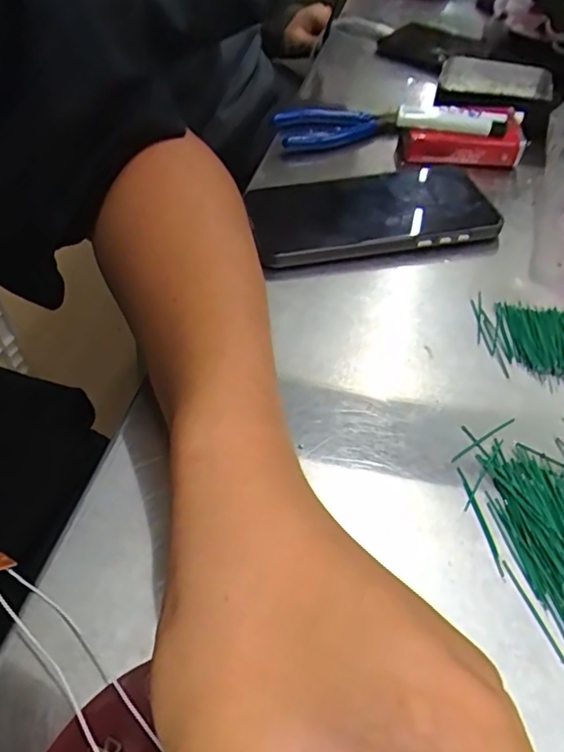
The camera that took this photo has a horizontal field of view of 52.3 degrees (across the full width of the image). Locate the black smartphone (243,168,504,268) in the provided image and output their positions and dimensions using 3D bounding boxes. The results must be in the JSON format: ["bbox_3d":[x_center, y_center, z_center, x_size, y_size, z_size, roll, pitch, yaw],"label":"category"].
[{"bbox_3d":[0.060,-0.114,0.392,0.165,0.014,0.090,-11,50,-11],"label":"black smartphone"}]

